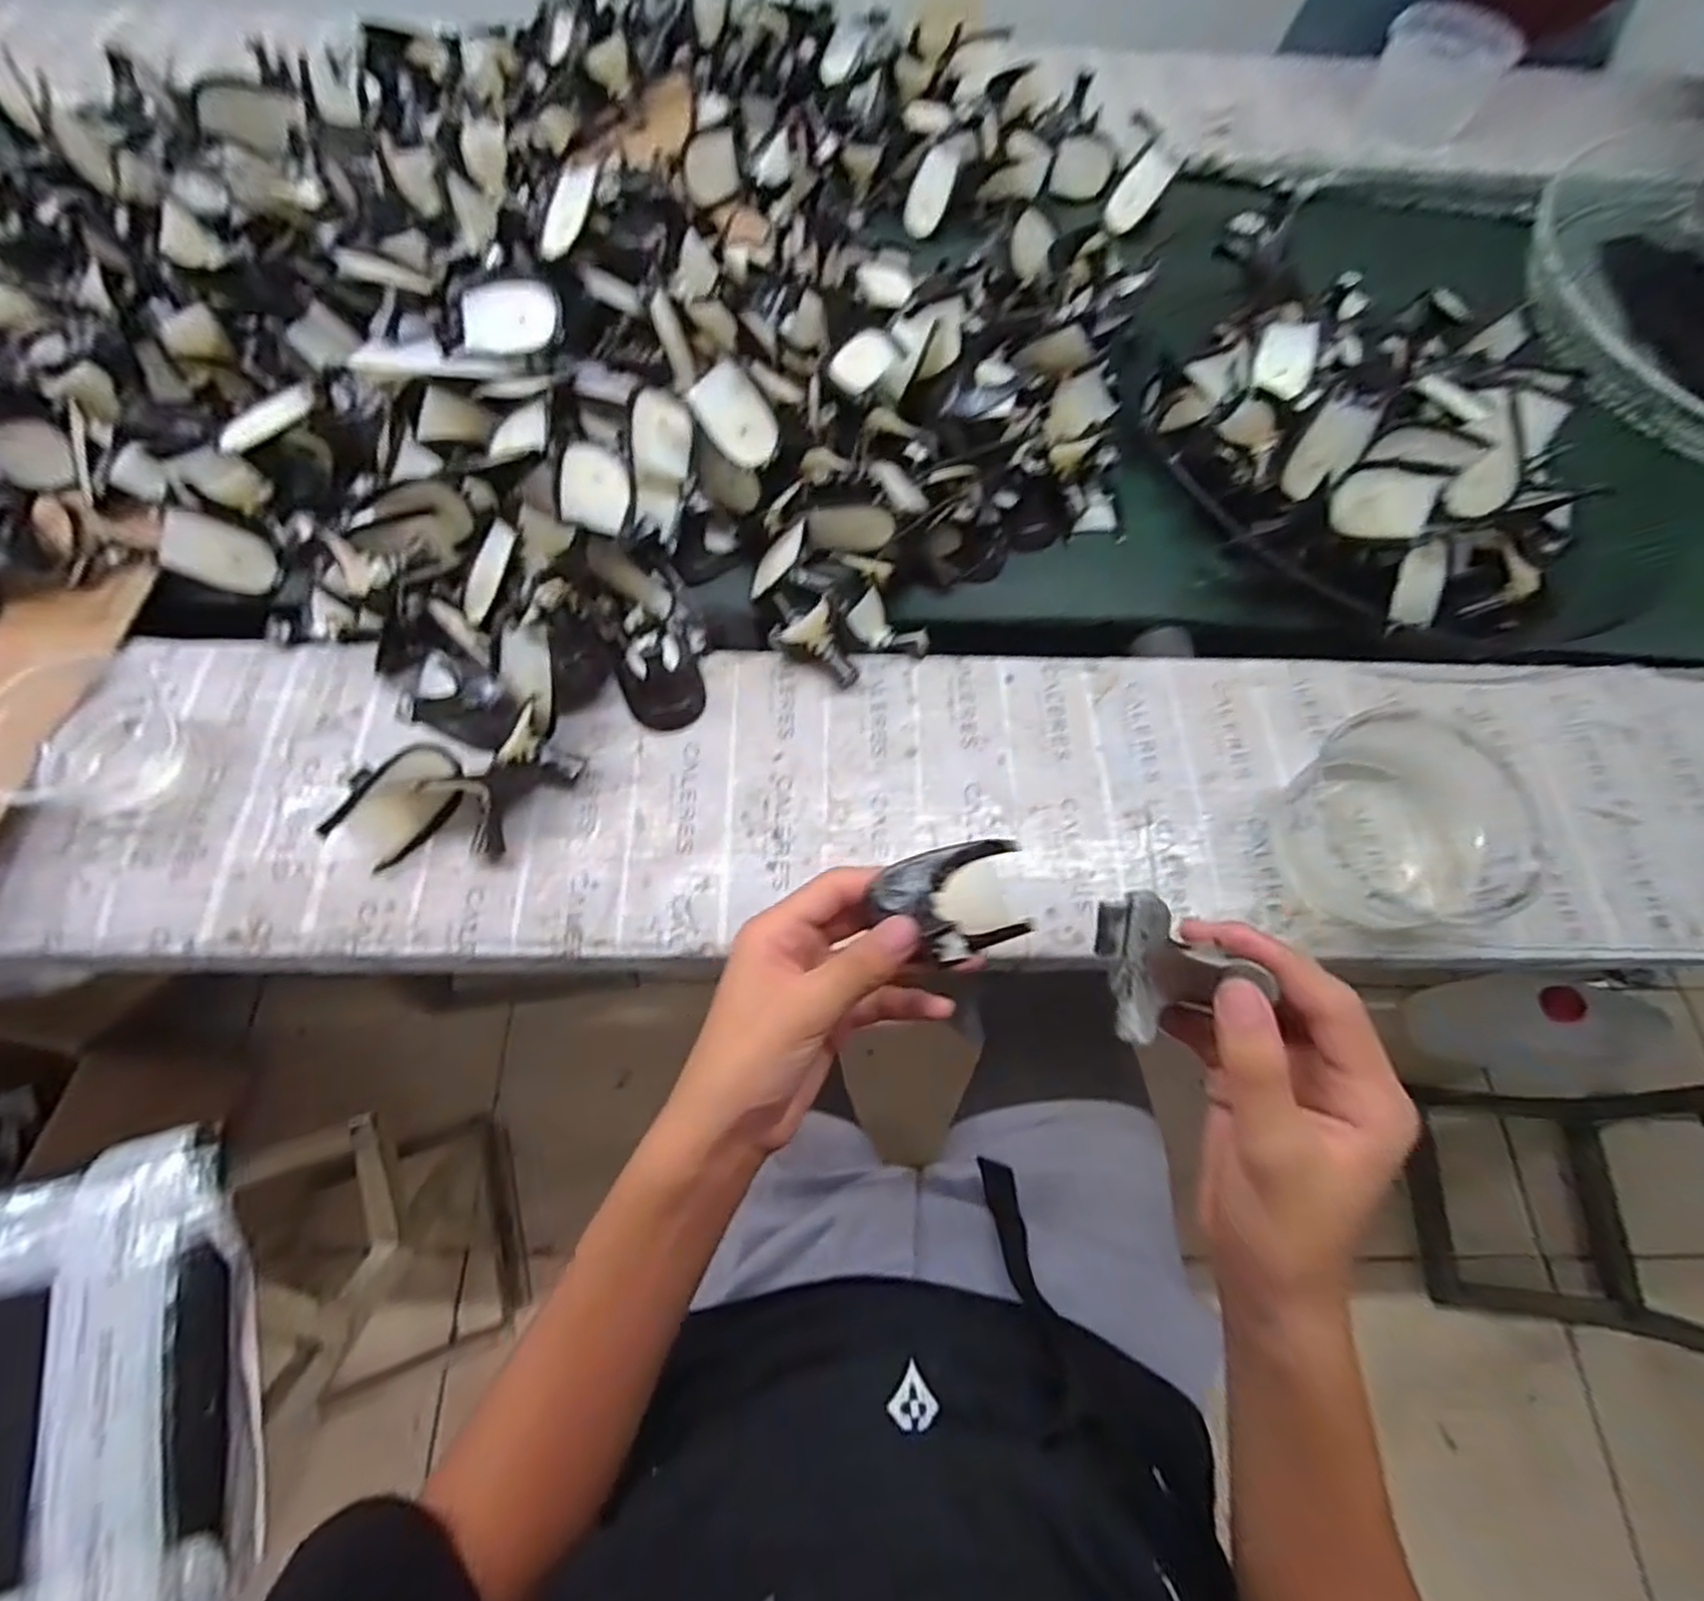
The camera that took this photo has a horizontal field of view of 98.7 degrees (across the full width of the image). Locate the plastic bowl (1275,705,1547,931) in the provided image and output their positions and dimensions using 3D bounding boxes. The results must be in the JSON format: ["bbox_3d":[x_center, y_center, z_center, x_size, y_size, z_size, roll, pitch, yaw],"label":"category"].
[{"bbox_3d":[0.297,0.015,0.403,0.103,0.065,0.112,1,67,-2],"label":"plastic bowl"}]

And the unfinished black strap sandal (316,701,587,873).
[{"bbox_3d":[-0.220,-0.002,0.406,0.123,0.044,0.066,-40,74,-17],"label":"unfinished black strap sandal"}]

